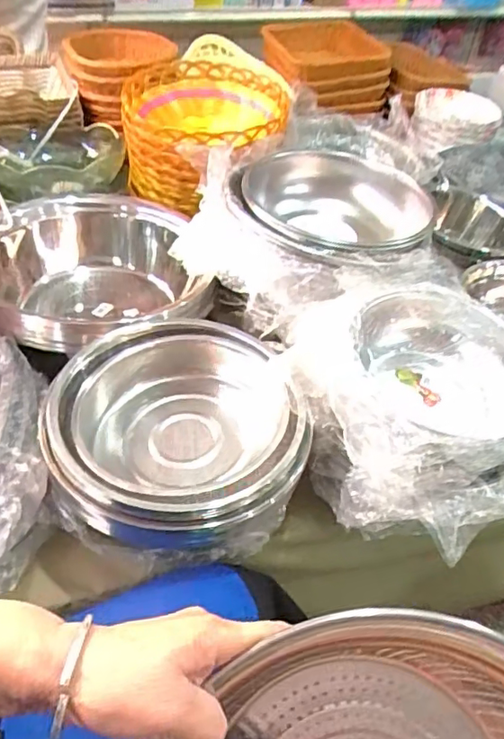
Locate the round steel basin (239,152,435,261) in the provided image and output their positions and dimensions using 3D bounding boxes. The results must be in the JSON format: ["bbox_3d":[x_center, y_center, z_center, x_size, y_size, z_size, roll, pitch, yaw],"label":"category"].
[{"bbox_3d":[0.116,-0.222,0.841,0.282,0.080,0.288,3,43,-3],"label":"round steel basin"}]

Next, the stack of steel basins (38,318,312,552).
[{"bbox_3d":[-0.075,0.060,0.602,0.253,0.082,0.249,7,43,2],"label":"stack of steel basins"}]

